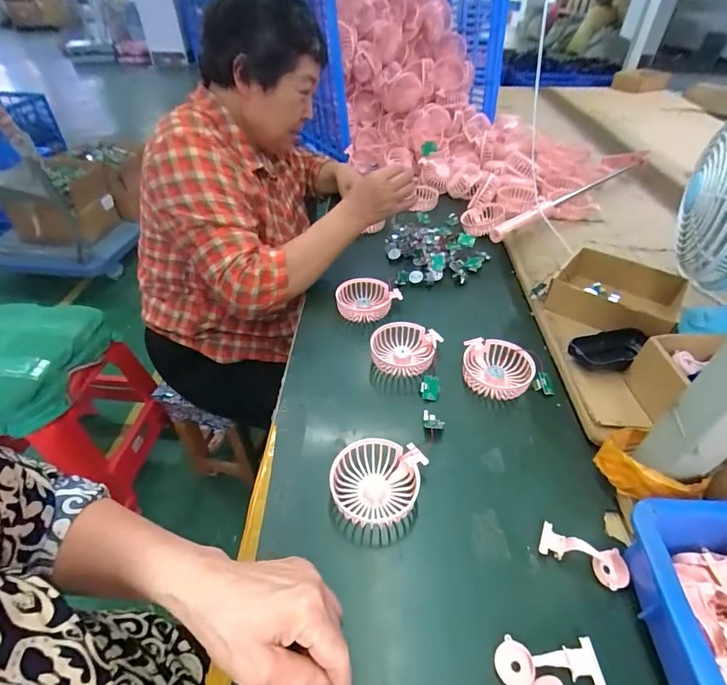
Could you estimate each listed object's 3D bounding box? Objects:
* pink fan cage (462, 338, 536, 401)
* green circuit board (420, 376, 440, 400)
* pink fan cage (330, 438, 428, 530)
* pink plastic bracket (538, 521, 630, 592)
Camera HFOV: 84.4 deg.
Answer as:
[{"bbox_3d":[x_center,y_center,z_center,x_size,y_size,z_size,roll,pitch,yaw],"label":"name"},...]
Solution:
[{"bbox_3d":[0.180,0.036,0.542,0.087,0.033,0.084,7,44,11],"label":"pink fan cage"},{"bbox_3d":[0.088,0.060,0.523,0.025,0.011,0.030,9,83,4],"label":"green circuit board"},{"bbox_3d":[0.014,0.150,0.423,0.096,0.043,0.085,2,42,5],"label":"pink fan cage"},{"bbox_3d":[0.200,0.193,0.364,0.073,0.018,0.030,17,46,21],"label":"pink plastic bracket"}]

